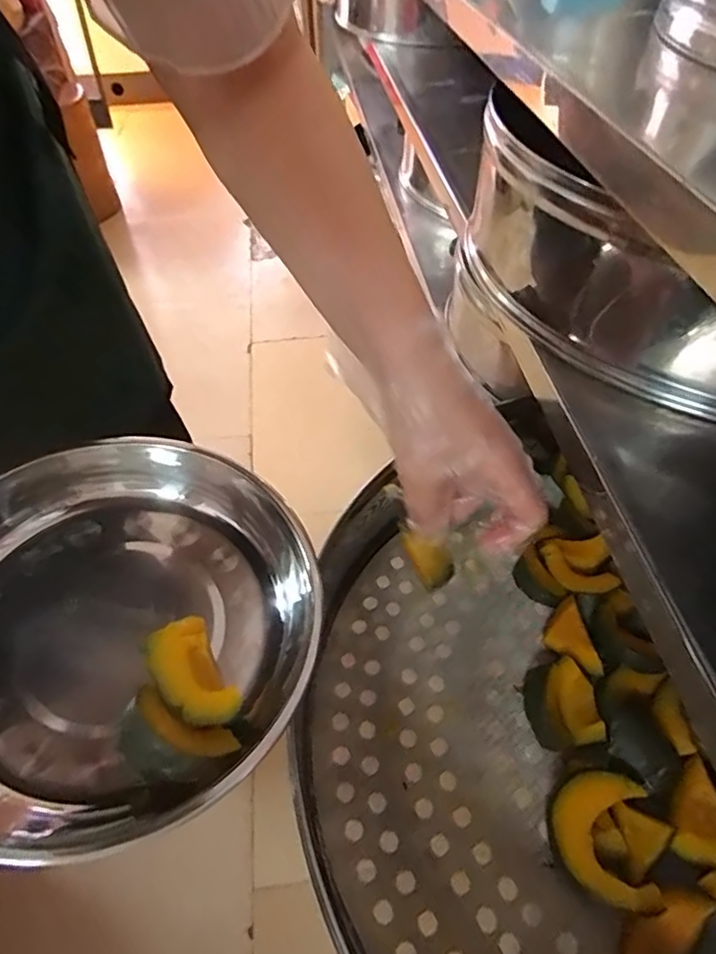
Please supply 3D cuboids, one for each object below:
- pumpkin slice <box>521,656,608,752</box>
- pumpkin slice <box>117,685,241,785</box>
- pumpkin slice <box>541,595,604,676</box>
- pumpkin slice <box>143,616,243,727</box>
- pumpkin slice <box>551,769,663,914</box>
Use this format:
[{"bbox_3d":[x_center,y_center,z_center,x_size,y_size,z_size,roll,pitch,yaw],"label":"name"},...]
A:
[{"bbox_3d":[0.149,0.166,0.409,0.047,0.026,0.058,2,49,2],"label":"pumpkin slice"},{"bbox_3d":[-0.096,0.135,0.285,0.057,0.017,0.035,18,52,15],"label":"pumpkin slice"},{"bbox_3d":[0.164,0.127,0.440,0.033,0.025,0.064,-6,49,-4],"label":"pumpkin slice"},{"bbox_3d":[-0.089,0.107,0.298,0.034,0.015,0.062,-26,54,-20],"label":"pumpkin slice"},{"bbox_3d":[0.151,0.226,0.350,0.054,0.032,0.071,4,49,4],"label":"pumpkin slice"}]

